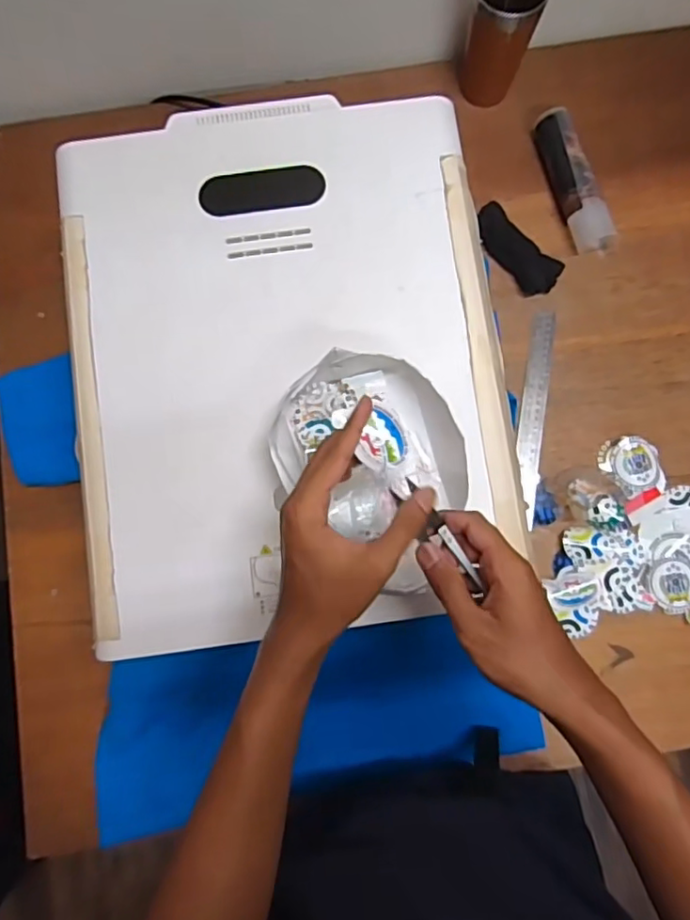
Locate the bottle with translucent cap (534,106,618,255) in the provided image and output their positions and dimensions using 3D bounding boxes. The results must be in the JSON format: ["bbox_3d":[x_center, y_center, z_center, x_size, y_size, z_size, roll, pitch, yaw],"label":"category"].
[{"bbox_3d":[0.284,-0.348,0.735,0.046,0.033,0.189,-20,83,-2],"label":"bottle with translucent cap"}]

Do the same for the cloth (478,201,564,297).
[{"bbox_3d":[0.211,-0.260,0.731,0.046,0.022,0.127,-38,84,-4],"label":"cloth"}]

